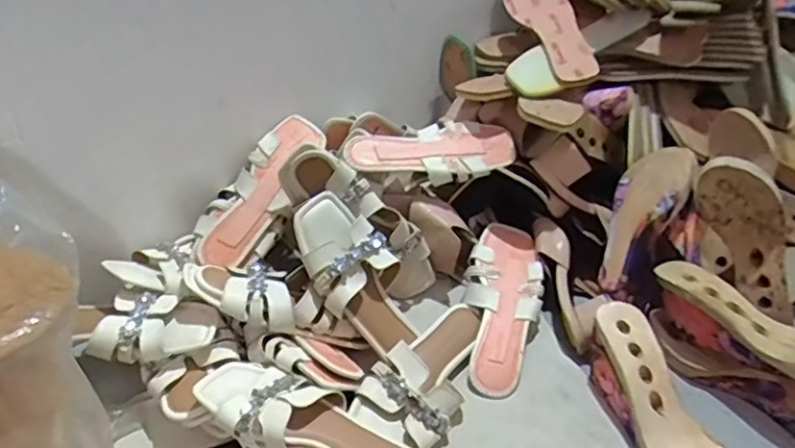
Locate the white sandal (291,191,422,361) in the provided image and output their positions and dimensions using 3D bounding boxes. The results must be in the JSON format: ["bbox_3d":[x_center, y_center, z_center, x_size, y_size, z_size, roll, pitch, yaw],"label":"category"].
[{"bbox_3d":[-0.046,0.057,0.718,0.093,0.204,0.054,-31,1,-39],"label":"white sandal"}]

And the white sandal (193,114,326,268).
[{"bbox_3d":[-0.180,-0.045,0.789,0.094,0.045,0.226,18,69,26],"label":"white sandal"}]

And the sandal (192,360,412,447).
[{"bbox_3d":[-0.085,0.197,0.600,0.237,0.044,0.096,23,37,7],"label":"sandal"}]

